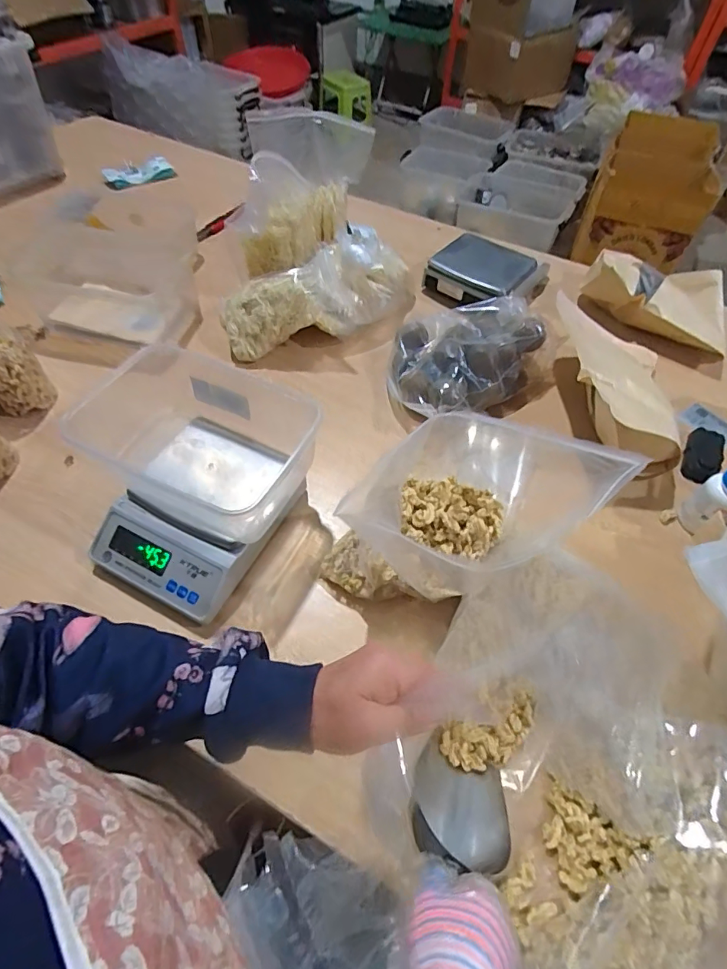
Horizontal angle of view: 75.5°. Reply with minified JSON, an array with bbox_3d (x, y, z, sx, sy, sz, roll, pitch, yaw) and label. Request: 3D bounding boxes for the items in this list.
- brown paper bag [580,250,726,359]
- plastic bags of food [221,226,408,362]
[{"bbox_3d":[0.597,-0.373,0.951,0.292,0.117,0.177,30,59,17],"label":"brown paper bag"},{"bbox_3d":[-0.076,-0.358,0.876,0.364,0.139,0.125,-25,60,-19],"label":"plastic bags of food"}]

